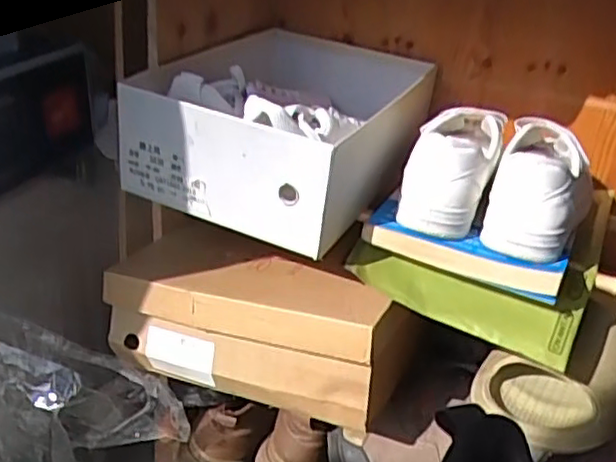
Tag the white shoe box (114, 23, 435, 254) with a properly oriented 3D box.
[{"bbox_3d":[-0.017,-0.106,0.636,0.219,0.112,0.271,14,27,16],"label":"white shoe box"}]

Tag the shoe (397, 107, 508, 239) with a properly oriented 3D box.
[{"bbox_3d":[0.124,-0.062,0.559,0.066,0.070,0.133,16,52,20],"label":"shoe"}]

